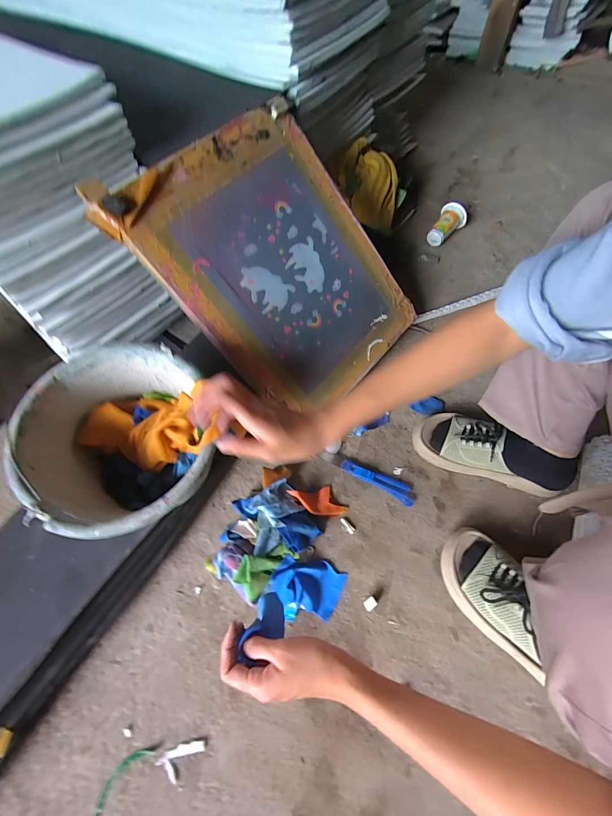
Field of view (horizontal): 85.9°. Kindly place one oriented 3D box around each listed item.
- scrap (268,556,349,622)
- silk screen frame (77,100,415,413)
[{"bbox_3d":[0.004,0.273,0.495,0.106,0.032,0.080,2,62,5],"label":"scrap"},{"bbox_3d":[-0.030,-0.238,0.573,0.377,0.028,0.454,-46,109,-19],"label":"silk screen frame"}]

